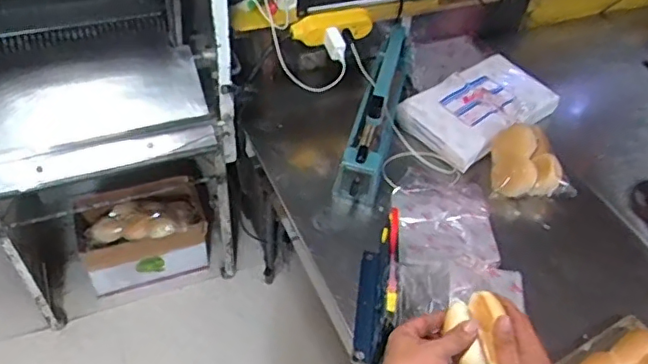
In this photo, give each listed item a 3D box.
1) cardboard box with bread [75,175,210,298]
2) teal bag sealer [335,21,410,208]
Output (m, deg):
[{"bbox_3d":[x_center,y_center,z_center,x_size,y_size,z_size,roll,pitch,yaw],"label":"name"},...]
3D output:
[{"bbox_3d":[-0.524,0.146,1.695,0.350,0.322,0.230,-8,49,-13],"label":"cardboard box with bread"},{"bbox_3d":[0.117,-0.160,1.179,0.084,0.198,0.421,15,48,8],"label":"teal bag sealer"}]

